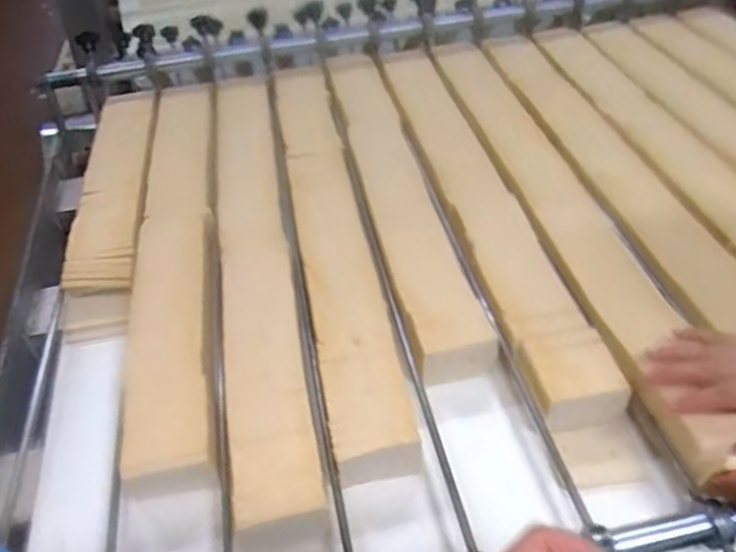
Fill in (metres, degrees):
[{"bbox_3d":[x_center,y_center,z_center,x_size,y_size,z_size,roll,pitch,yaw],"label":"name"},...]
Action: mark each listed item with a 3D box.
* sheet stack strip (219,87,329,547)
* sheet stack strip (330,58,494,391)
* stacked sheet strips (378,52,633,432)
[{"bbox_3d":[-0.136,-0.044,0.771,0.079,0.047,0.713,-10,46,-5],"label":"sheet stack strip"},{"bbox_3d":[0.031,-0.122,0.836,0.083,0.048,0.611,-11,46,-6],"label":"sheet stack strip"},{"bbox_3d":[0.125,-0.110,0.819,0.091,0.036,0.676,-12,46,-7],"label":"stacked sheet strips"}]

